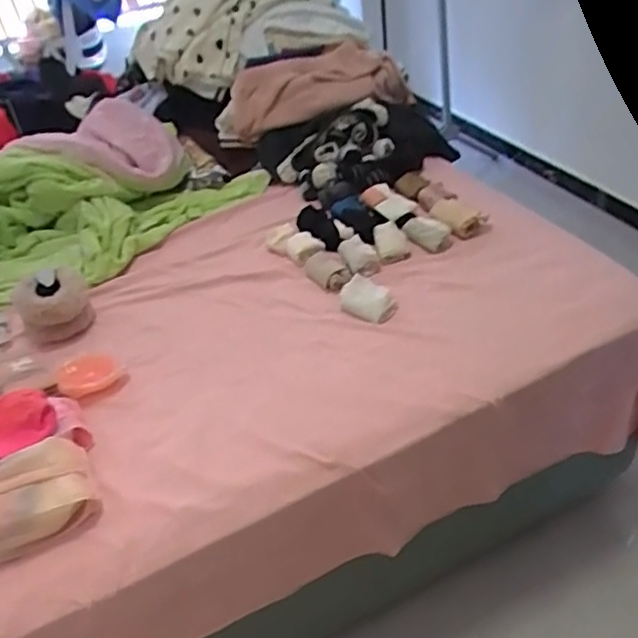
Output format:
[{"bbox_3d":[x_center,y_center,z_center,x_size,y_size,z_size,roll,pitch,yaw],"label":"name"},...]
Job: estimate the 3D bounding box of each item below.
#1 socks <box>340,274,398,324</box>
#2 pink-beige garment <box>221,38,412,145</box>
[{"bbox_3d":[0.092,-0.037,1.177,0.121,0.037,0.078,24,50,33],"label":"socks"},{"bbox_3d":[0.000,-0.559,1.567,0.499,0.219,0.130,-20,41,-12],"label":"pink-beige garment"}]

